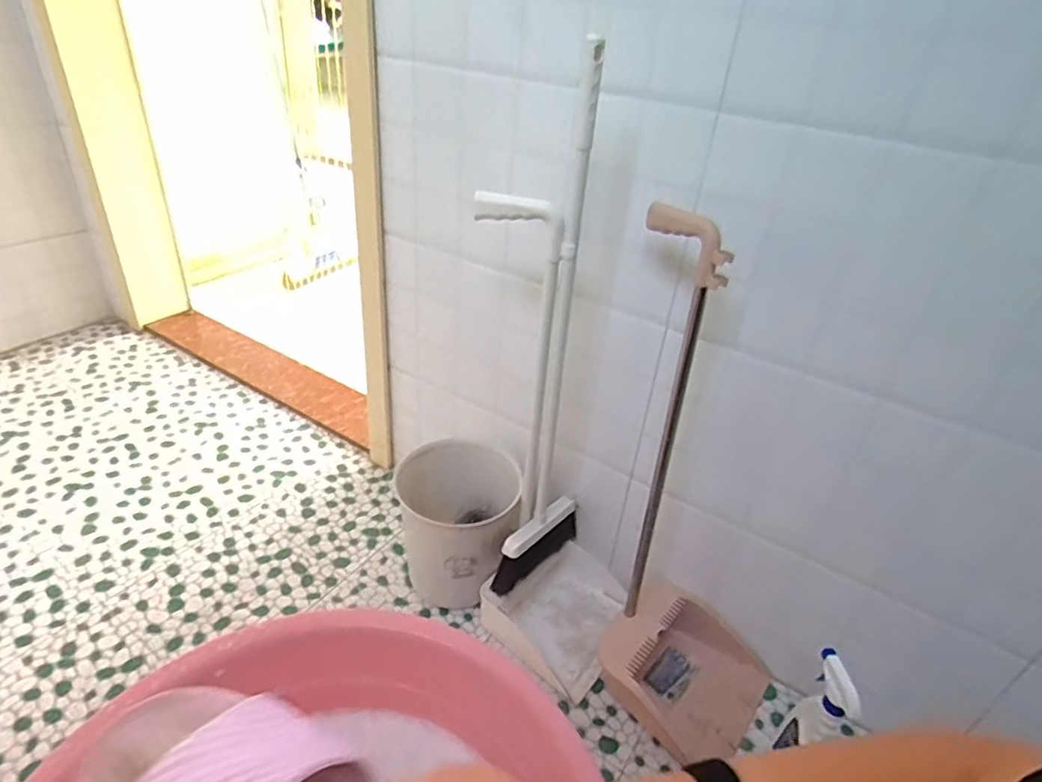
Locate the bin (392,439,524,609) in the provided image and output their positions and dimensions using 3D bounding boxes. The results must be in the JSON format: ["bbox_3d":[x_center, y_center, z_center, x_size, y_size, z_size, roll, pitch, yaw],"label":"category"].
[{"bbox_3d":[-0.112,0.242,1.142,0.215,0.248,0.218,9,33,4],"label":"bin"}]

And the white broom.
[{"bbox_3d":[0.070,-0.027,0.894,0.085,0.842,0.222,15,34,13],"label":"white broom"}]

